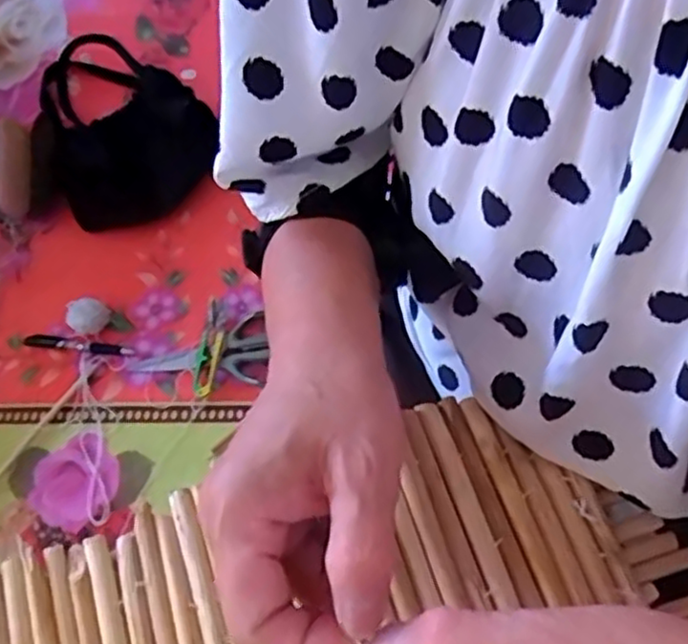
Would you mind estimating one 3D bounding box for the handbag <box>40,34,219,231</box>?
[{"bbox_3d":[-0.304,-0.282,0.925,0.202,0.088,0.329,-29,67,-7],"label":"handbag"}]

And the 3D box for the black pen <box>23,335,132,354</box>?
[{"bbox_3d":[-0.312,0.026,0.826,0.130,0.010,0.018,5,67,8],"label":"black pen"}]

